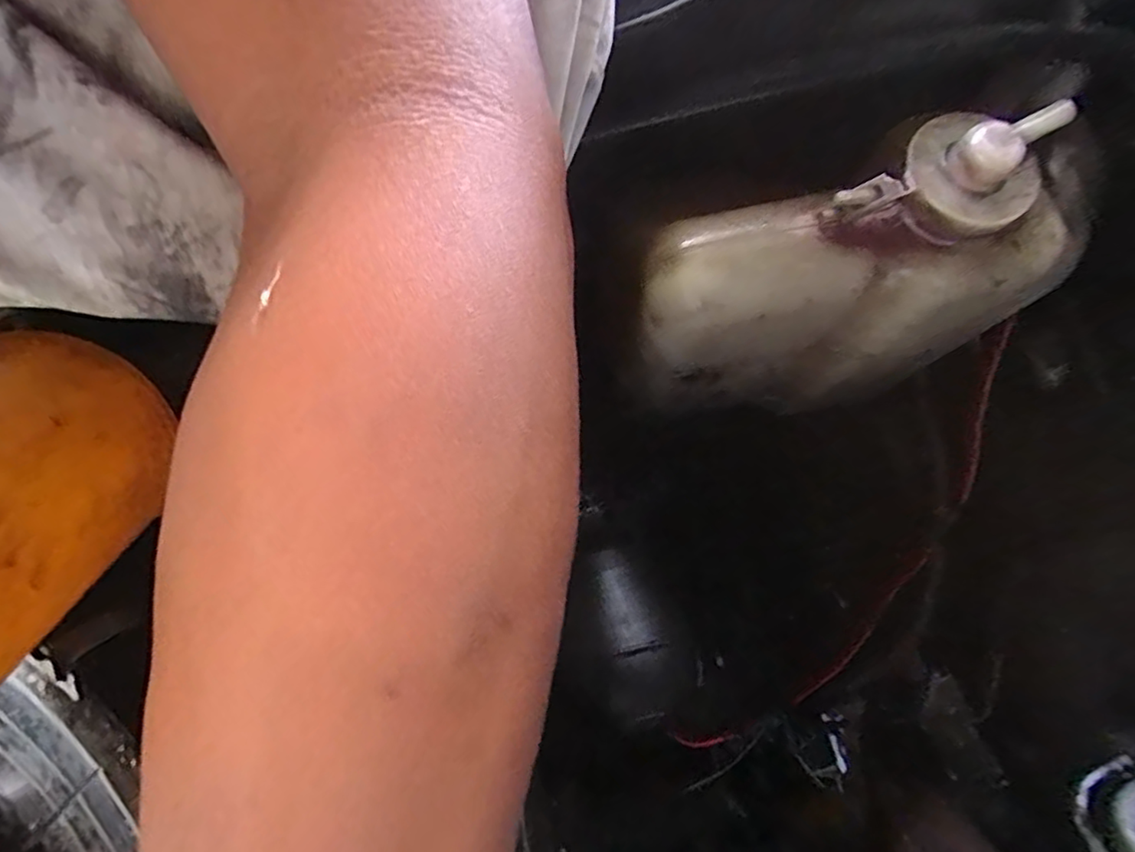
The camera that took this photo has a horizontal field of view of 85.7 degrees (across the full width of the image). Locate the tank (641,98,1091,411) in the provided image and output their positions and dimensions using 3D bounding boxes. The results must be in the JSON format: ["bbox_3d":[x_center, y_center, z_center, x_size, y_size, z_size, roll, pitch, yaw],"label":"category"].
[{"bbox_3d":[0.115,-0.055,0.264,0.172,0.140,0.066,-16,76,-5],"label":"tank"}]

